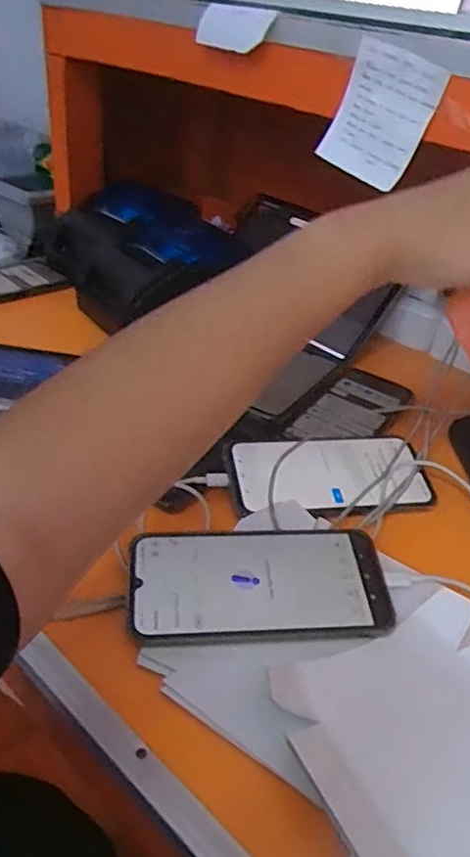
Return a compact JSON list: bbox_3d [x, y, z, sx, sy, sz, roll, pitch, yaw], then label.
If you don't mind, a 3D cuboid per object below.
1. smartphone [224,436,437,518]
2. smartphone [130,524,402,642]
[{"bbox_3d":[0.081,0.038,0.500,0.168,0.012,0.080,-2,47,-13],"label":"smartphone"},{"bbox_3d":[0.018,0.102,0.401,0.169,0.015,0.081,1,36,-9],"label":"smartphone"}]

